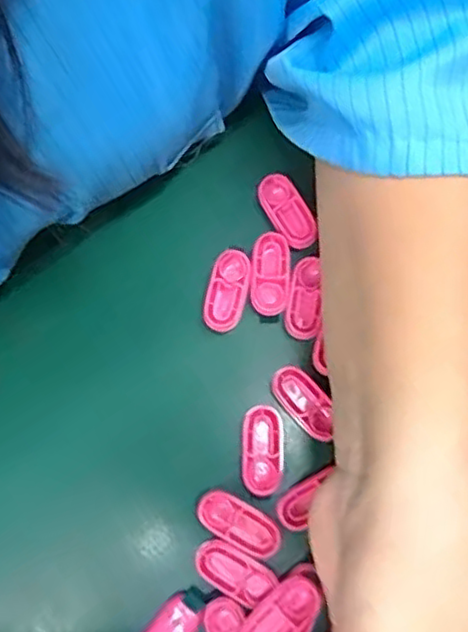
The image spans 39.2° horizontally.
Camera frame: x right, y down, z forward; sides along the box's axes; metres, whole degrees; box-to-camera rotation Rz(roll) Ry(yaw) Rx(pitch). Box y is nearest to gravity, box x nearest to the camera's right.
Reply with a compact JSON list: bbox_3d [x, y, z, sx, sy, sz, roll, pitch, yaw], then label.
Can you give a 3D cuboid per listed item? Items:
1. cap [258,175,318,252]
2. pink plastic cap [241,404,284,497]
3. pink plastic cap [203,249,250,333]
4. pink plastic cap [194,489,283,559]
[{"bbox_3d":[0.023,-0.045,0.279,0.016,0.005,0.034,-30,81,-6],"label":"cap"},{"bbox_3d":[0.011,0.053,0.261,0.016,0.005,0.034,2,79,0],"label":"pink plastic cap"},{"bbox_3d":[-0.003,-0.011,0.272,0.015,0.004,0.034,13,79,2],"label":"pink plastic cap"},{"bbox_3d":[0.002,0.081,0.253,0.034,0.004,0.016,29,80,5],"label":"pink plastic cap"}]

